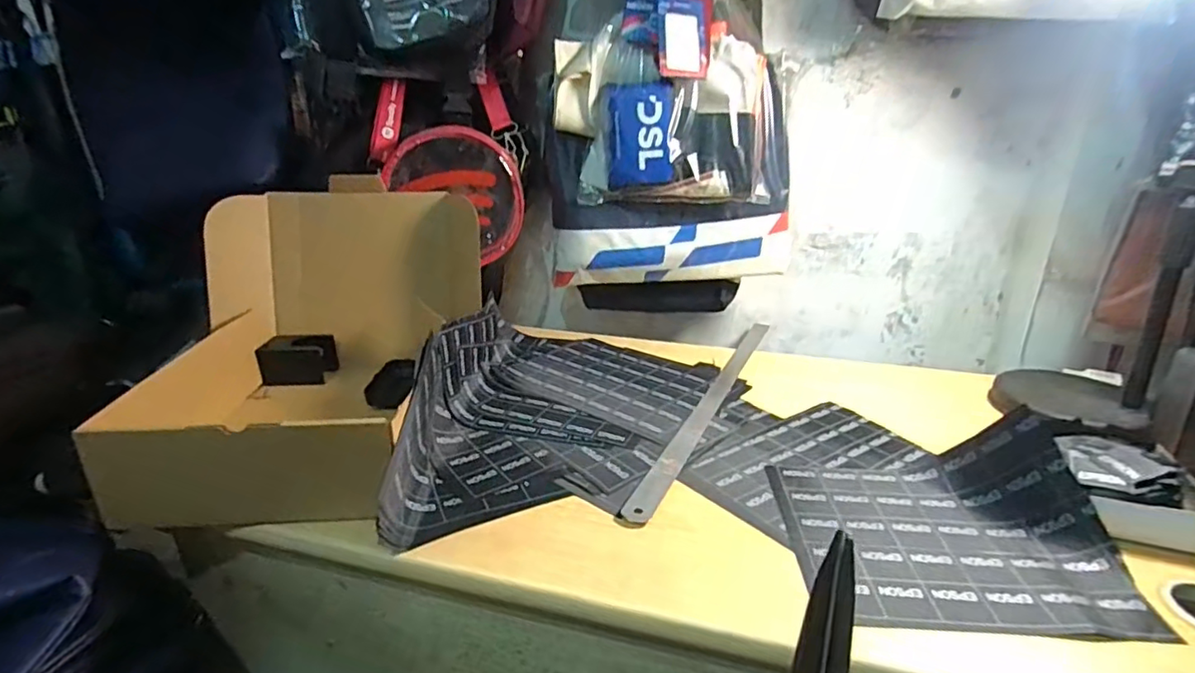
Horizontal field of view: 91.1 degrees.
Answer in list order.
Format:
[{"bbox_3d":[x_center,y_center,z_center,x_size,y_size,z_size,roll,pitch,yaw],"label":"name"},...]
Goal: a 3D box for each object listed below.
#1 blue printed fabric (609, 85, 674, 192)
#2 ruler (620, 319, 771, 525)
[{"bbox_3d":[0.064,-0.291,0.854,0.089,0.137,0.028,2,20,4],"label":"blue printed fabric"},{"bbox_3d":[0.161,0.075,0.786,0.029,0.007,0.599,10,23,24],"label":"ruler"}]

